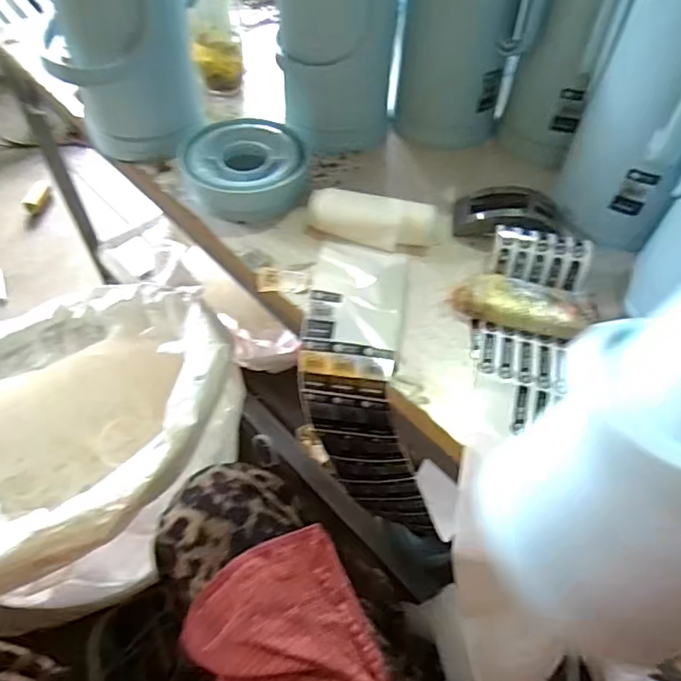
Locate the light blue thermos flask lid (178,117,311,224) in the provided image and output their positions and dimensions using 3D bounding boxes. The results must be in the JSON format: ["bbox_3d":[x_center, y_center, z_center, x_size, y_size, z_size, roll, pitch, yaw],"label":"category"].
[{"bbox_3d":[-0.122,-0.227,0.699,0.157,0.045,0.165,1,54,-1],"label":"light blue thermos flask lid"}]

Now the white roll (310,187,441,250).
[{"bbox_3d":[0.036,-0.144,0.643,0.149,0.038,0.057,13,54,8],"label":"white roll"}]

